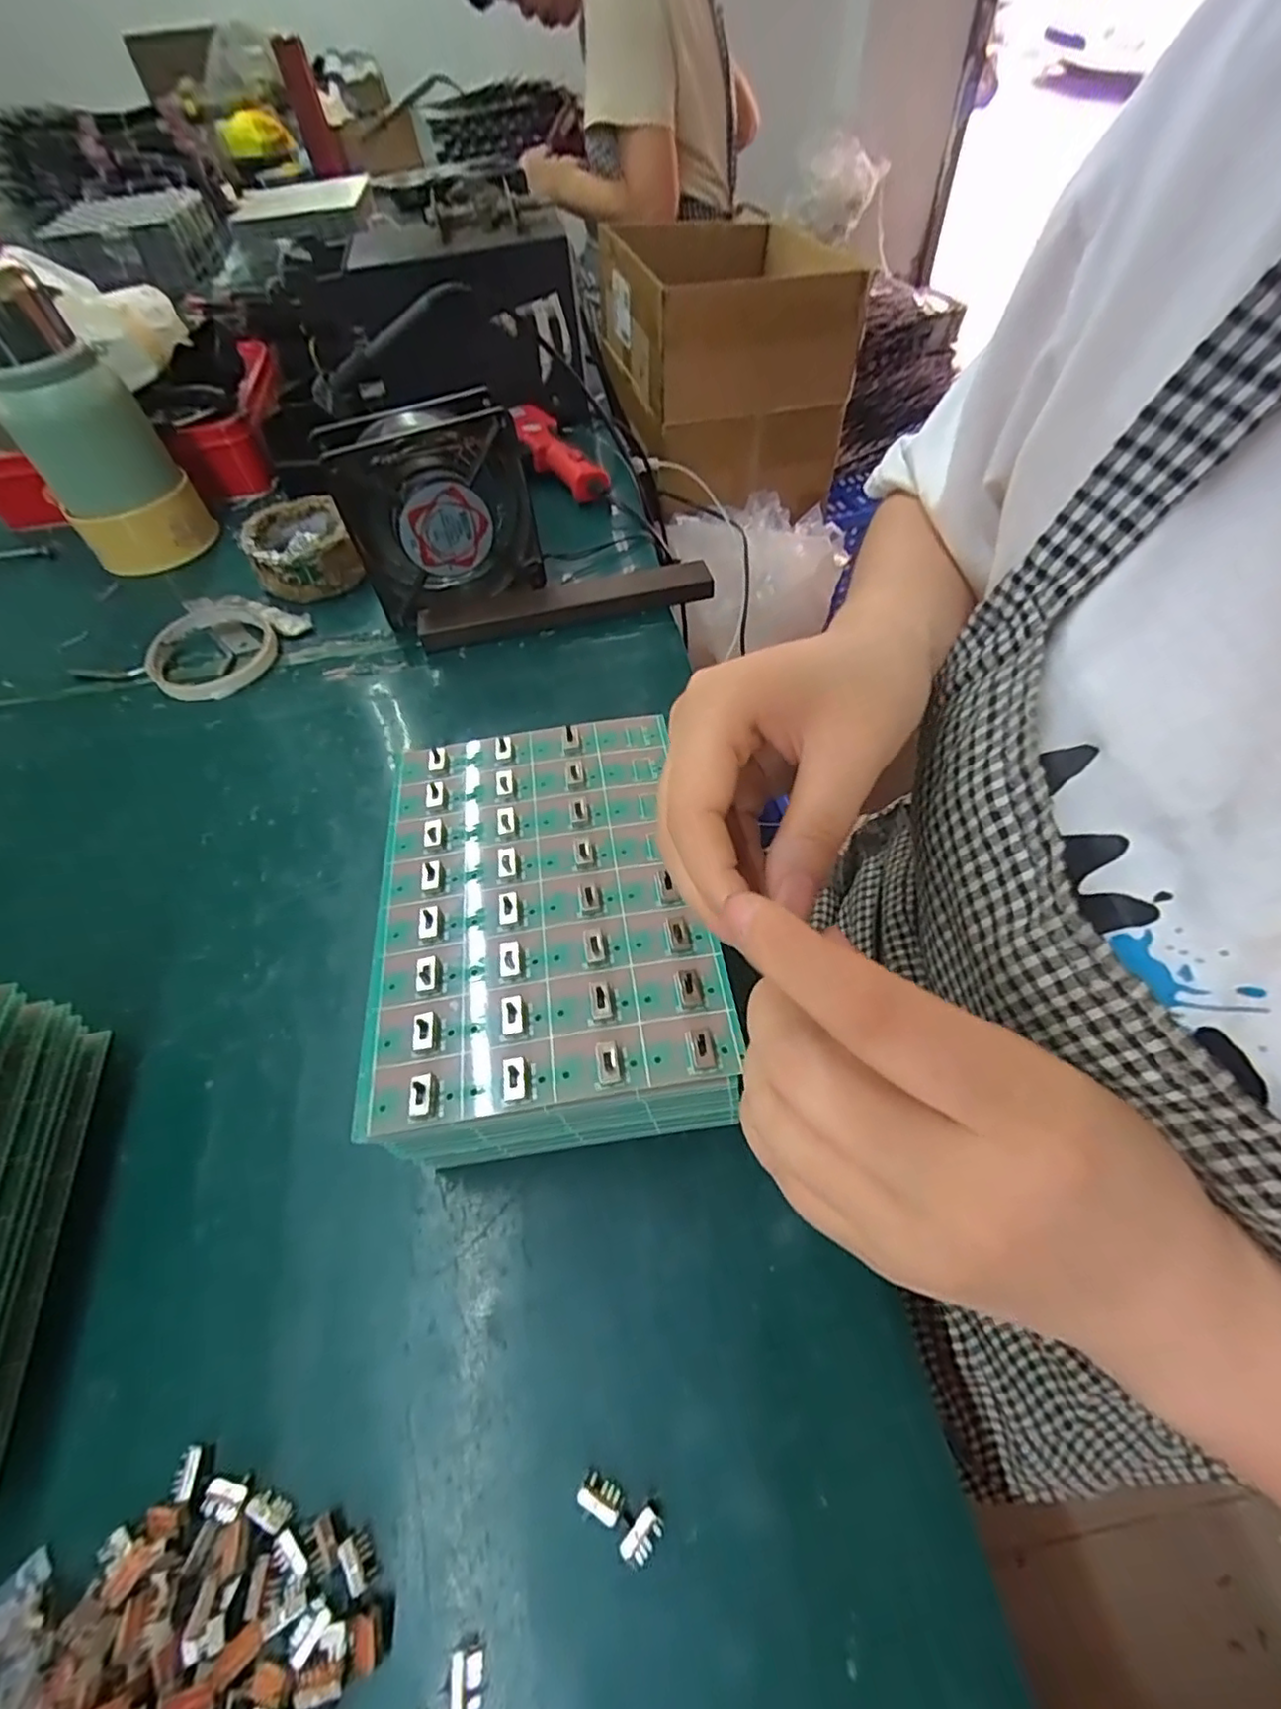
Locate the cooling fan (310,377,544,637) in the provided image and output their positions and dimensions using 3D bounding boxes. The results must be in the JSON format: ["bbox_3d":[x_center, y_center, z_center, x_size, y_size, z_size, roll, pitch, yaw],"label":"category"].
[{"bbox_3d":[-0.137,-0.231,0.434,0.117,0.122,0.048,-23,57,-12],"label":"cooling fan"}]

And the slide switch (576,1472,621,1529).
[{"bbox_3d":[-0.013,0.201,0.197,0.013,0.006,0.009,18,59,15],"label":"slide switch"}]

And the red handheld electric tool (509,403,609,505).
[{"bbox_3d":[-0.076,-0.360,0.564,0.043,0.027,0.139,-26,58,-13],"label":"red handheld electric tool"}]

